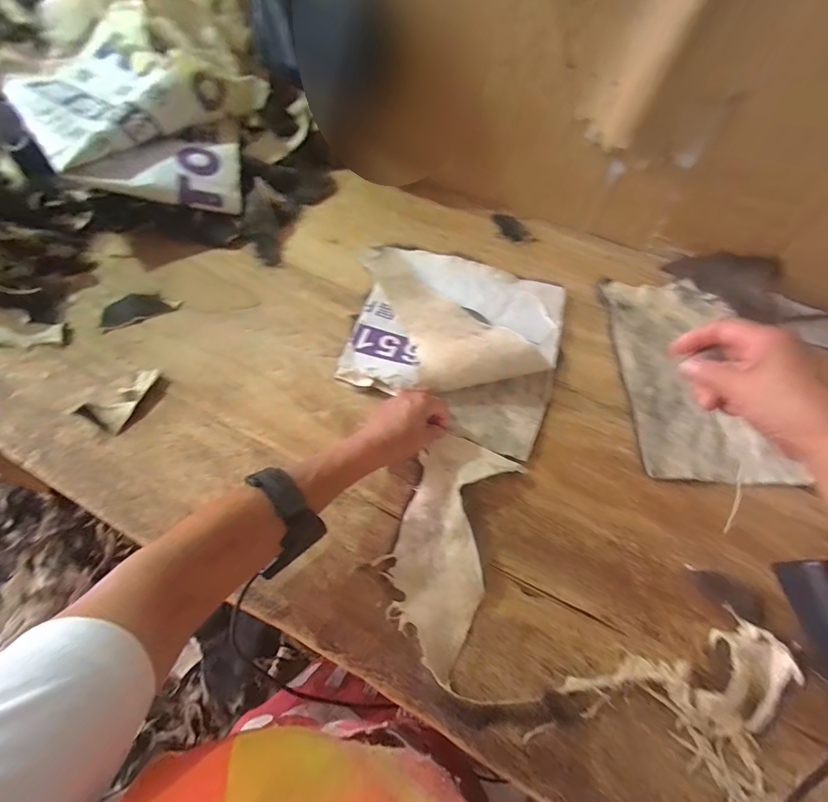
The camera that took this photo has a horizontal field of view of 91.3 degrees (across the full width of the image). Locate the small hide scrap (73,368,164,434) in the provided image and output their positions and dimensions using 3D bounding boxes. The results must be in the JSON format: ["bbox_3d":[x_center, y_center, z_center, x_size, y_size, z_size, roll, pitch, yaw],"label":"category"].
[{"bbox_3d":[-0.350,-0.006,0.492,0.044,0.018,0.087,24,60,12],"label":"small hide scrap"}]

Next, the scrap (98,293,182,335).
[{"bbox_3d":[-0.394,-0.136,0.583,0.101,0.014,0.061,-20,60,-14],"label":"scrap"}]

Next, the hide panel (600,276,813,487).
[{"bbox_3d":[0.377,-0.046,0.562,0.175,0.014,0.330,5,57,1],"label":"hide panel"}]

